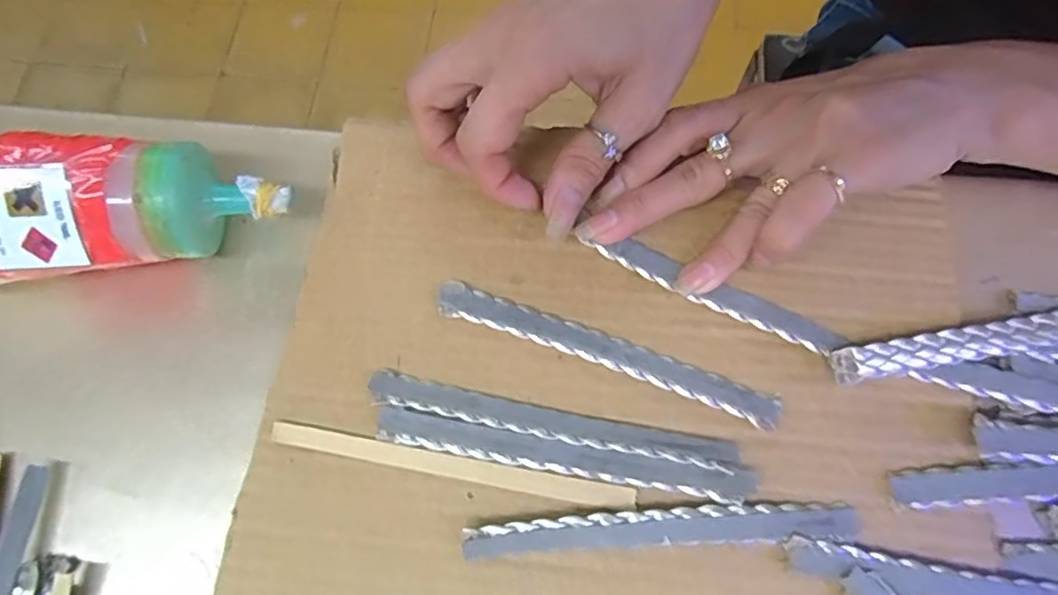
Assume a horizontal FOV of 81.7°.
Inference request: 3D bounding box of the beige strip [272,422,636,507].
[{"bbox_3d":[-0.029,0.060,0.222,0.133,0.004,0.009,9,72,5],"label":"beige strip"}]

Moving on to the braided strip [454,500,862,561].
[{"bbox_3d":[0.046,0.080,0.212,0.134,0.008,0.012,-4,71,1],"label":"braided strip"}]

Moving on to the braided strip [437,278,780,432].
[{"bbox_3d":[0.028,0.021,0.235,0.134,0.005,0.014,20,73,9],"label":"braided strip"}]

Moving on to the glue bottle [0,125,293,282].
[{"bbox_3d":[-0.176,-0.034,0.234,0.158,0.062,0.057,-6,71,0],"label":"glue bottle"}]

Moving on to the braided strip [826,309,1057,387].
[{"bbox_3d":[0.177,0.014,0.227,0.132,0.005,0.013,-10,74,-4],"label":"braided strip"}]

